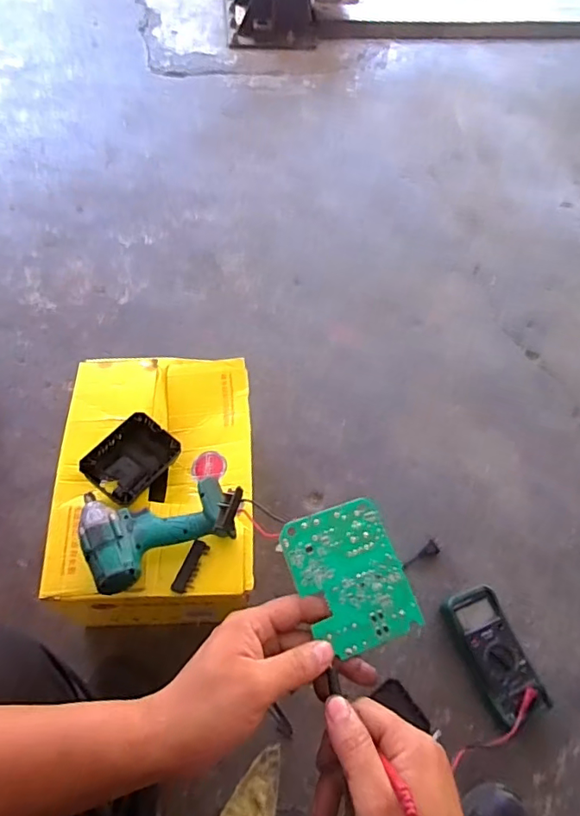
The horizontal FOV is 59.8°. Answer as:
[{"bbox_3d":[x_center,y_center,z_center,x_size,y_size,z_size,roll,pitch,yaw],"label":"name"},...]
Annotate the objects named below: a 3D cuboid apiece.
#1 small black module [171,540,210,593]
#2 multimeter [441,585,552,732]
[{"bbox_3d":[-0.136,0.218,0.690,0.026,0.010,0.070,18,59,8],"label":"small black module"},{"bbox_3d":[0.327,0.397,0.815,0.093,0.060,0.194,-15,60,-12],"label":"multimeter"}]

